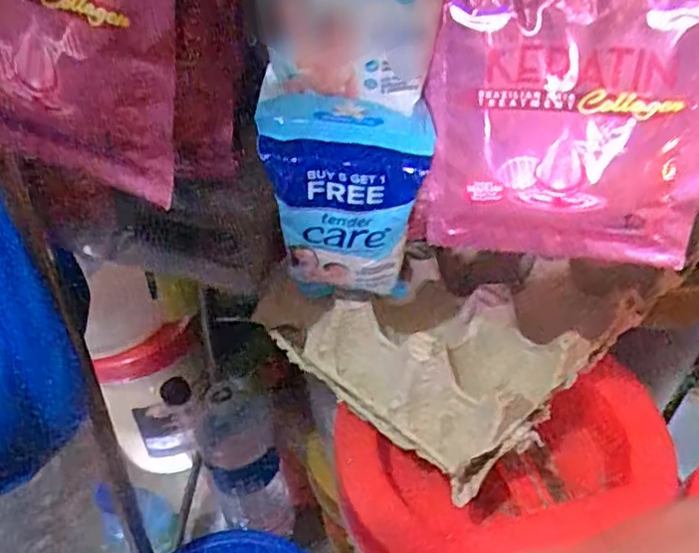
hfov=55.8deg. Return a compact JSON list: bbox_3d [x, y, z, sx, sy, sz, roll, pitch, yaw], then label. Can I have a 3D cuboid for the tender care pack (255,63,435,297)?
[{"bbox_3d":[-0.003,-0.022,0.254,0.056,0.135,0.013,7,59,3],"label":"tender care pack"}]

